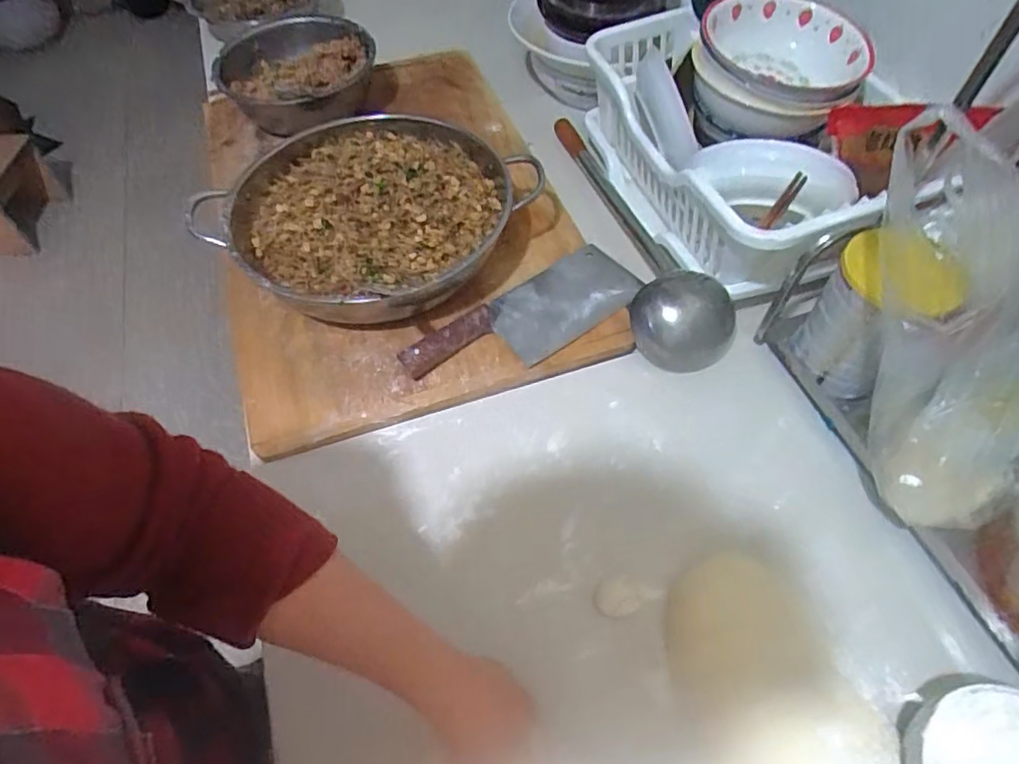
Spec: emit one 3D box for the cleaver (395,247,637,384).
[{"bbox_3d":[0.026,-0.068,0.657,0.286,0.029,0.097,-35,63,-19],"label":"cleaver"}]

